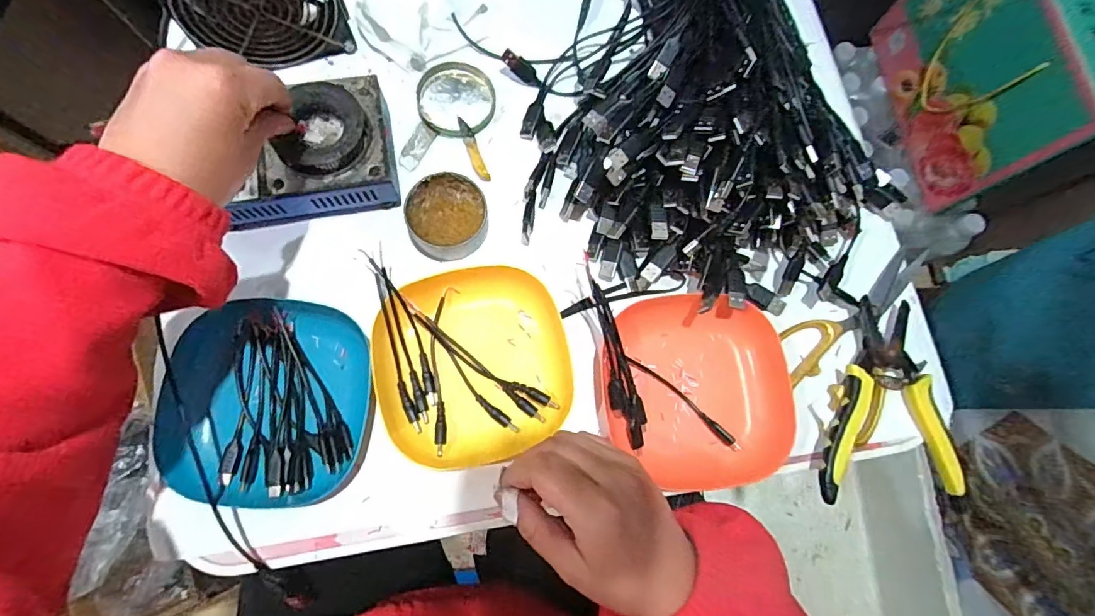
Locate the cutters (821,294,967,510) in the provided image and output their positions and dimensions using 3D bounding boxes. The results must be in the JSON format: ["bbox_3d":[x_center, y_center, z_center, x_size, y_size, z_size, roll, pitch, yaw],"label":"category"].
[{"bbox_3d":[0.269,0.076,0.387,0.103,0.021,0.157,16,78,0],"label":"cutters"}]

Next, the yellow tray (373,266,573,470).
[{"bbox_3d":[-0.055,0.042,0.376,0.134,0.031,0.139,-14,79,-6],"label":"yellow tray"}]

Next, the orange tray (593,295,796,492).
[{"bbox_3d":[0.107,0.061,0.379,0.136,0.029,0.141,-3,78,-4],"label":"orange tray"}]

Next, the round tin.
[{"bbox_3d":[-0.081,-0.073,0.407,0.060,0.029,0.066,1,78,-3],"label":"round tin"}]

